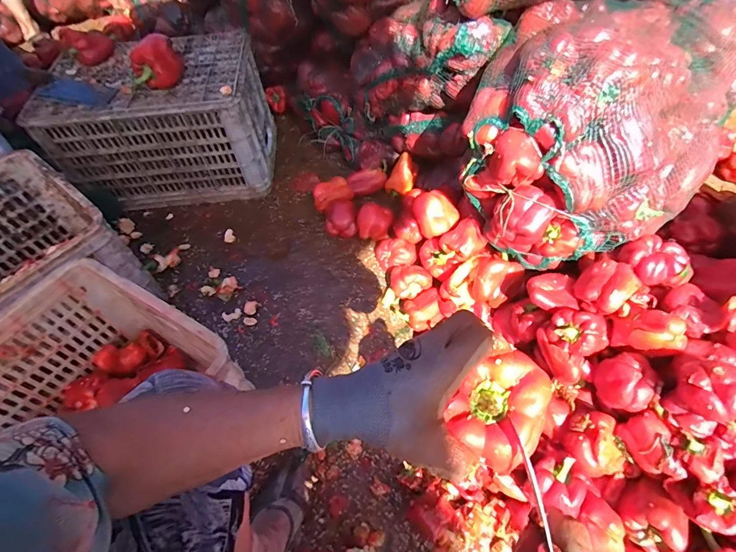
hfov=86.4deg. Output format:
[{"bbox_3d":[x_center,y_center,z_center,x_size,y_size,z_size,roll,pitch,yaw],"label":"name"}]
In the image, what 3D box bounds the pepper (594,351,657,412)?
[{"bbox_3d":[0.385,0.154,0.588,0.068,0.066,0.084,14,58,12],"label":"pepper"}]

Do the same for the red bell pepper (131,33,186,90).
[{"bbox_3d":[-0.476,-0.493,0.898,0.075,0.098,0.122,35,64,23],"label":"red bell pepper"}]

